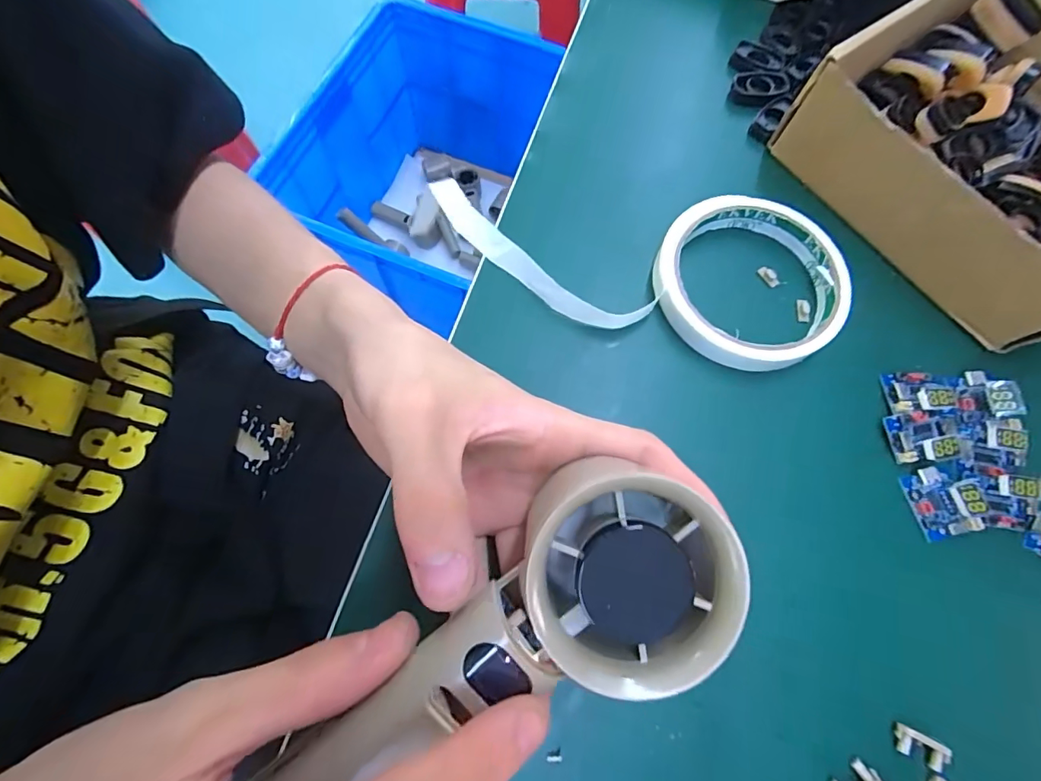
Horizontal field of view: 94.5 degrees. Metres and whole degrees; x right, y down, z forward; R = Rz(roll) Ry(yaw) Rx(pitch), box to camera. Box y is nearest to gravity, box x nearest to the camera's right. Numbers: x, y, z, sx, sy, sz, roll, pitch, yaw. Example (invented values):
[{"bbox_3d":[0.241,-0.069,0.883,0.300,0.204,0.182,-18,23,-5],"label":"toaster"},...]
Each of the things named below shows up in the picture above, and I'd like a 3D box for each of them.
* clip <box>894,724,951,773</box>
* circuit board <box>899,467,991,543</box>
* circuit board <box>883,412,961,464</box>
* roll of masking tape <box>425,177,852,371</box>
[{"bbox_3d":[0.152,0.136,0.183,0.018,0.006,0.010,25,73,7],"label":"clip"},{"bbox_3d":[0.186,0.048,0.209,0.021,0.014,0.029,-16,73,-7],"label":"circuit board"},{"bbox_3d":[0.183,0.021,0.219,0.024,0.009,0.022,-2,72,-3],"label":"circuit board"},{"bbox_3d":[0.054,-0.073,0.246,0.215,0.015,0.087,17,72,4],"label":"roll of masking tape"}]

